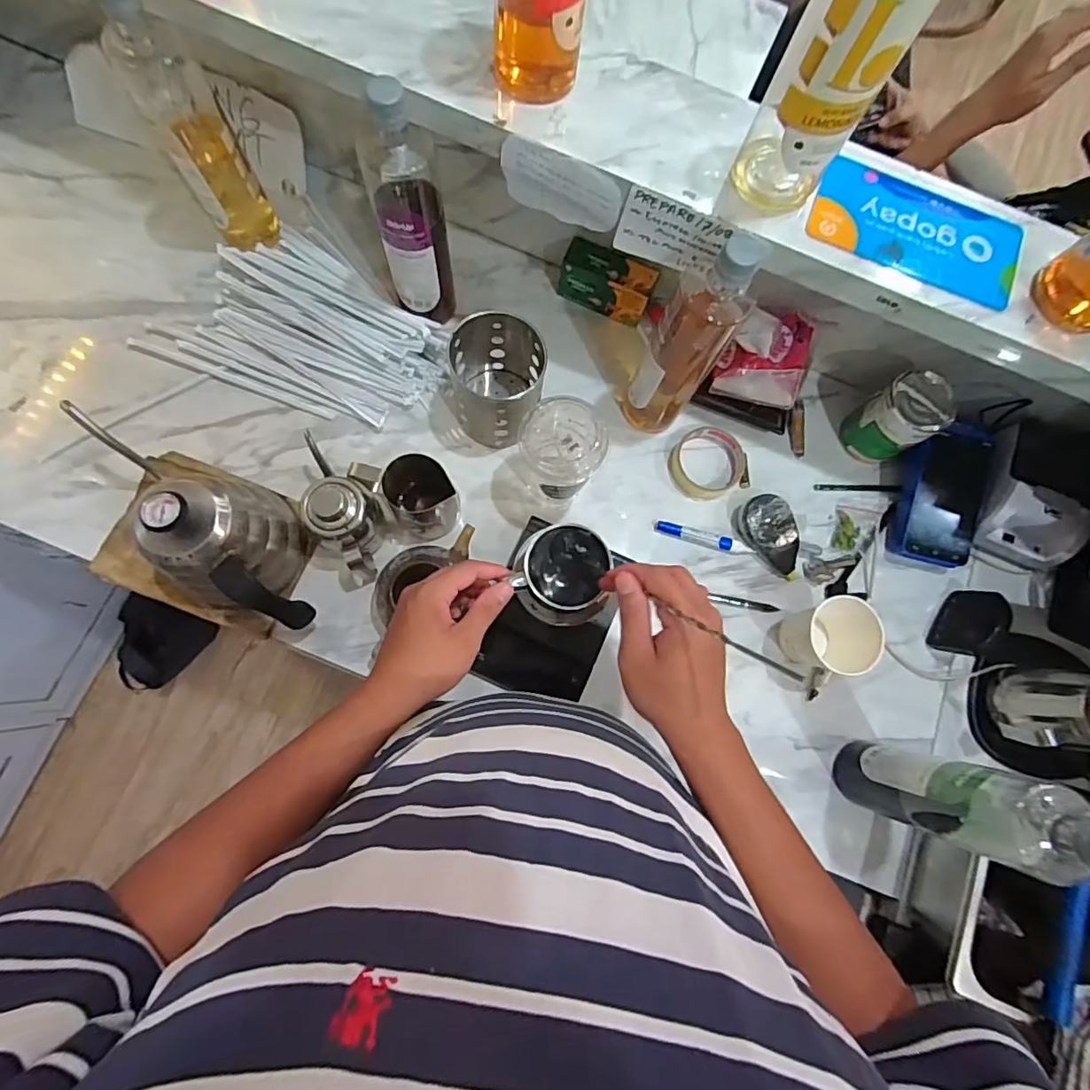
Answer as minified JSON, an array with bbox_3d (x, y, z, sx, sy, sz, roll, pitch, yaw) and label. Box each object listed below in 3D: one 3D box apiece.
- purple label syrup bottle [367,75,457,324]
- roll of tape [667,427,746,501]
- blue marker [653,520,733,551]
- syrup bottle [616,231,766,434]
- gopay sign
[{"bbox_3d":[-0.138,-0.329,0.562,0.068,0.258,0.069,-16,80,-8],"label":"purple label syrup bottle"},{"bbox_3d":[0.197,-0.102,0.666,0.088,0.022,0.083,1,78,-5],"label":"roll of tape"},{"bbox_3d":[0.175,-0.013,0.650,0.092,0.016,0.016,16,77,-1],"label":"blue marker"},{"bbox_3d":[0.140,-0.200,0.559,0.077,0.263,0.070,1,78,-5],"label":"syrup bottle"},{"bbox_3d":[0.317,-0.270,0.469,0.176,0.011,0.106,20,80,0],"label":"gopay sign"}]

